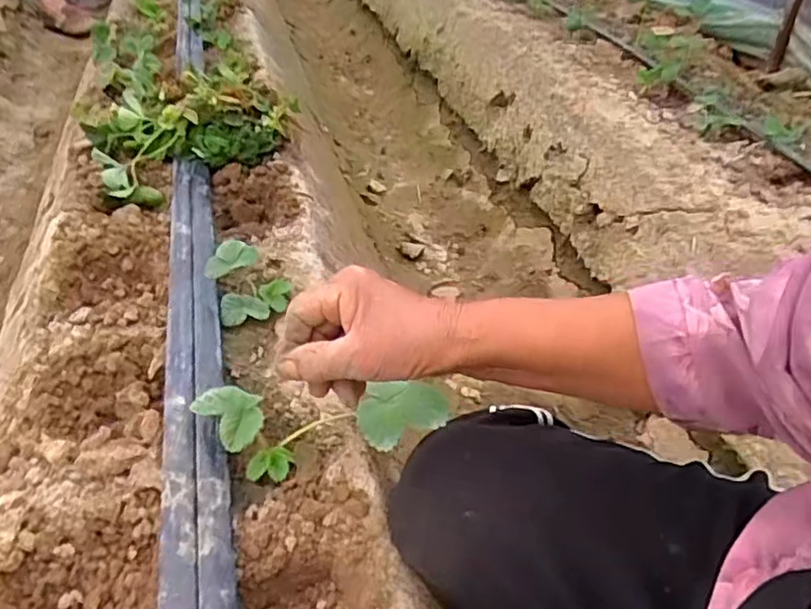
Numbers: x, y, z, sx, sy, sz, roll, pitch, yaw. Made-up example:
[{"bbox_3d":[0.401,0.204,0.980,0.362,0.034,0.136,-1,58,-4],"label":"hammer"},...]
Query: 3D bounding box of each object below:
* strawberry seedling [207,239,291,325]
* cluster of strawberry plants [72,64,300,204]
[{"bbox_3d":[-0.155,-0.023,0.614,0.077,0.056,0.072,-5,40,-11],"label":"strawberry seedling"},{"bbox_3d":[-0.287,-0.240,0.831,0.257,0.090,0.182,-22,46,-29],"label":"cluster of strawberry plants"}]

